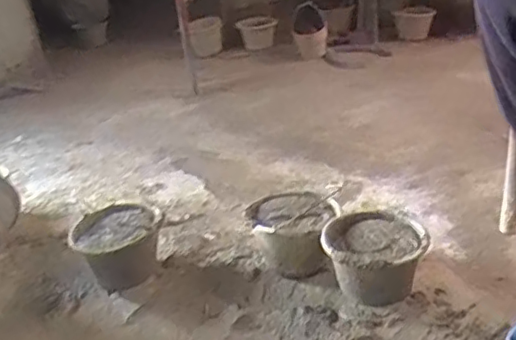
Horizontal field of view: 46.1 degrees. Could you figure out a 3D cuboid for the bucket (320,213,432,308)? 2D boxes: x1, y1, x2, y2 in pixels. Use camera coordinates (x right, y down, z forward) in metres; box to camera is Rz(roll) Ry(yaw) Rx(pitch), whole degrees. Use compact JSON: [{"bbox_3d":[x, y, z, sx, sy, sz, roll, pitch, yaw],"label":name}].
[{"bbox_3d":[0.276,0.219,1.482,0.244,0.171,0.244,-5,25,3],"label":"bucket"}]

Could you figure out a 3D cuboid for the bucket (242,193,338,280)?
[{"bbox_3d":[0.094,0.182,1.615,0.243,0.173,0.249,-3,26,7],"label":"bucket"}]

